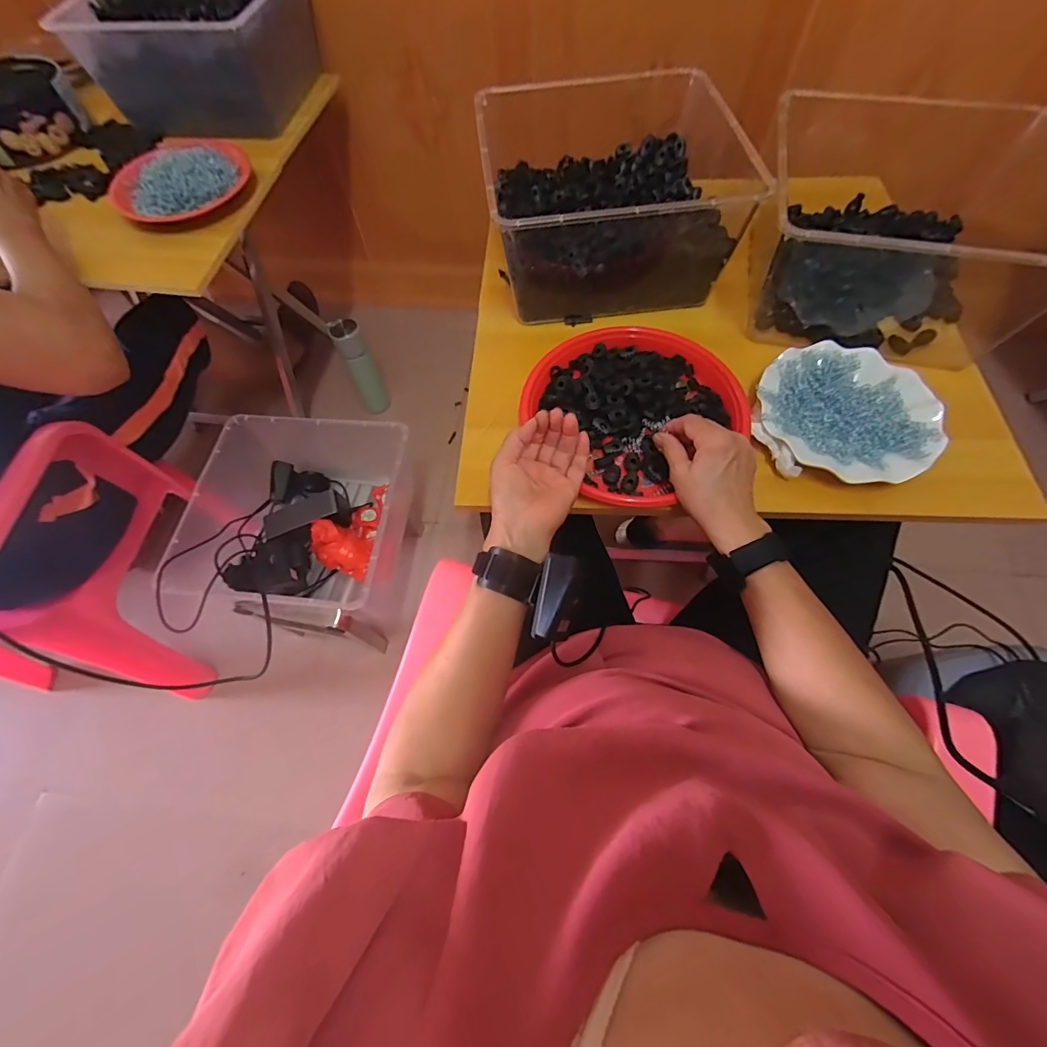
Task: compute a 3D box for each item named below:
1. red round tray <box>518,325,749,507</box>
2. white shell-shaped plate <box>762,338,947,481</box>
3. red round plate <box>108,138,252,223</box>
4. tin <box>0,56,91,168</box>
[{"bbox_3d":[0.115,-0.136,0.529,0.217,0.030,0.225,-1,64,2],"label":"red round tray"},{"bbox_3d":[0.346,-0.121,0.502,0.176,0.018,0.175,-1,64,2],"label":"white shell-shaped plate"},{"bbox_3d":[-0.505,-0.509,0.693,0.193,0.039,0.157,-31,66,-12],"label":"red round plate"},{"bbox_3d":[-0.823,-0.670,0.760,0.185,0.087,0.156,-36,67,-14],"label":"tin"}]

